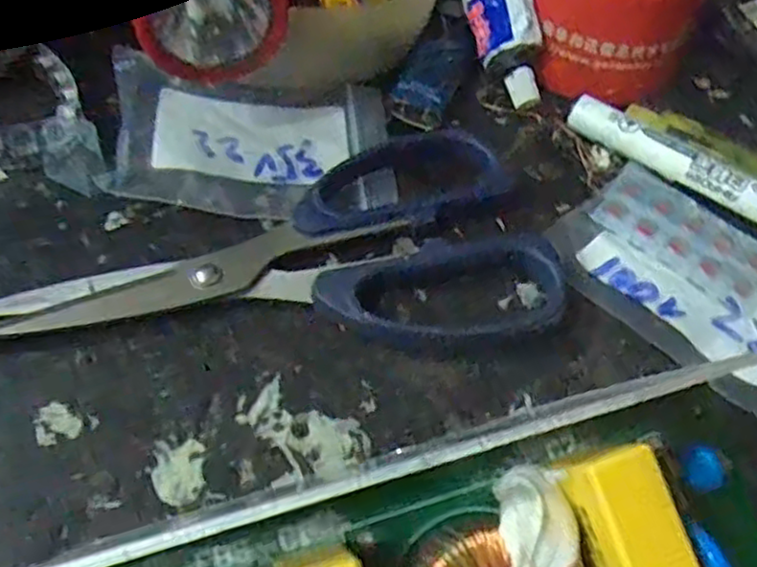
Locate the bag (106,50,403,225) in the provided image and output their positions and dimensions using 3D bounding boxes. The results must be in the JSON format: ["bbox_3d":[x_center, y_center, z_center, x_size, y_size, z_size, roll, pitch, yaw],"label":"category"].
[{"bbox_3d":[-0.045,-0.054,0.252,0.097,0.015,0.070,1,55,-5],"label":"bag"}]

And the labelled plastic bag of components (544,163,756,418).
[{"bbox_3d":[0.111,-0.001,0.233,0.097,0.005,0.068,41,61,21],"label":"labelled plastic bag of components"}]

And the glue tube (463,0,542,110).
[{"bbox_3d":[0.049,-0.121,0.293,0.022,0.024,0.097,-6,80,-10],"label":"glue tube"}]

